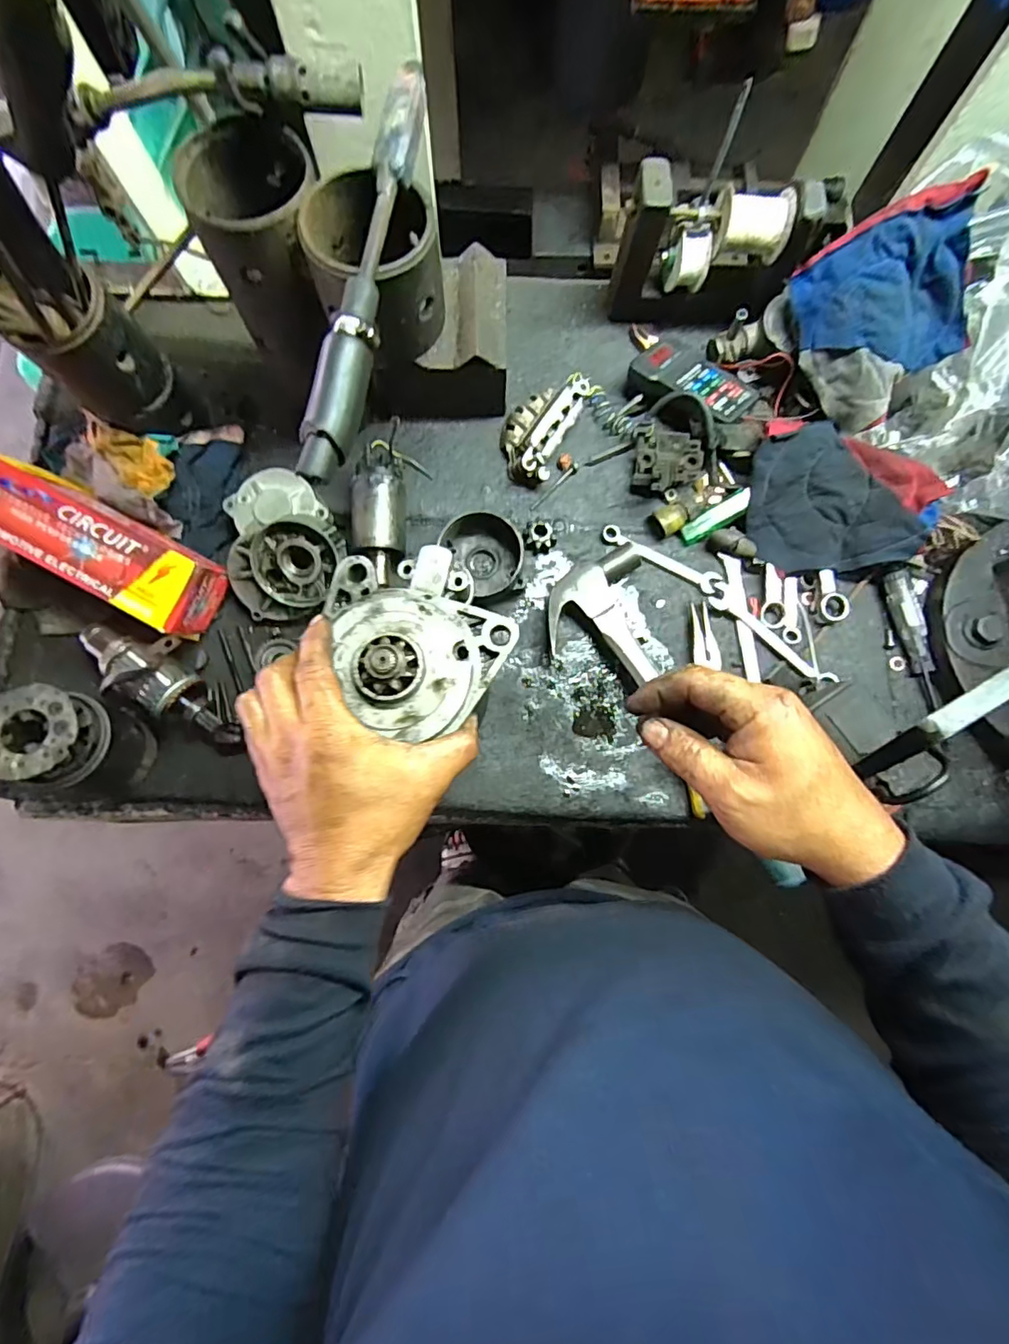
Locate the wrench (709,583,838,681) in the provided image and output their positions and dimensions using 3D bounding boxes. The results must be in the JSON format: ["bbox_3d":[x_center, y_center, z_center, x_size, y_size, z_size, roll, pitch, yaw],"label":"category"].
[{"bbox_3d":[0.258,-0.033,0.547,0.136,0.014,0.032,44,81,7],"label":"wrench"}]

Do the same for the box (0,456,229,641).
[{"bbox_3d":[-0.365,-0.113,0.512,0.210,0.076,0.080,28,79,4],"label":"box"}]

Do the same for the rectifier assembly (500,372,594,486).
[{"bbox_3d":[0.036,-0.251,0.572,0.063,0.031,0.120,25,79,4],"label":"rectifier assembly"}]

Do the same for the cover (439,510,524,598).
[{"bbox_3d":[-0.021,-0.114,0.550,0.078,0.029,0.076,0,79,-1],"label":"cover"}]

